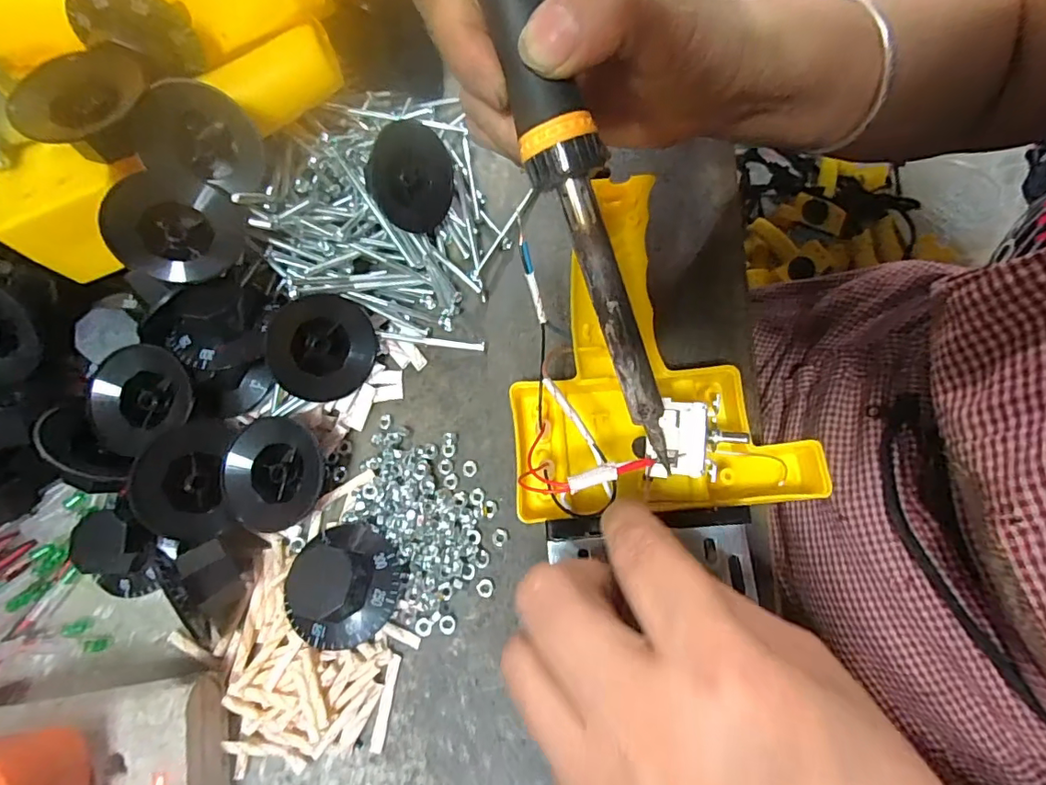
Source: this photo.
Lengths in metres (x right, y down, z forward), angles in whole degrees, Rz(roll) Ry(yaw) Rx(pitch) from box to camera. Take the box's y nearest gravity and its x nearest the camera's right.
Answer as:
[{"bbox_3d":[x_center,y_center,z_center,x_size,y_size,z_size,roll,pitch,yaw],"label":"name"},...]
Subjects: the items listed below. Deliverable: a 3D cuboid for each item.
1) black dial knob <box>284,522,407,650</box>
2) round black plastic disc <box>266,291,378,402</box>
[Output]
[{"bbox_3d":[-0.073,0.078,0.211,0.042,0.030,0.048,19,73,9],"label":"black dial knob"},{"bbox_3d":[-0.093,-0.021,0.243,0.045,0.011,0.047,-8,106,-30],"label":"round black plastic disc"}]

